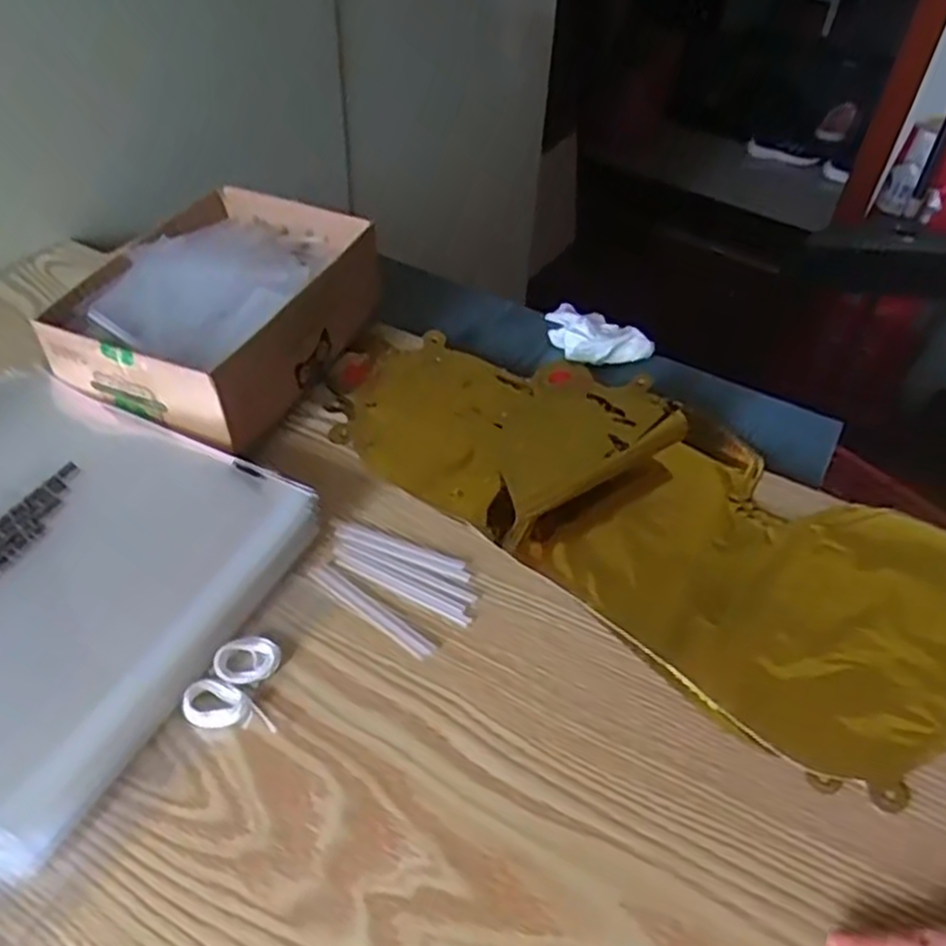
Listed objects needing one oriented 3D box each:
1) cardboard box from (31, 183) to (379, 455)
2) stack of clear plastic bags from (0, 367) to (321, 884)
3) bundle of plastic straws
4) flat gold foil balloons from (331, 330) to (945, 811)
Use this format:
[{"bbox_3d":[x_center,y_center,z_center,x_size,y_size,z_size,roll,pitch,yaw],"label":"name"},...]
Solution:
[{"bbox_3d":[-0.160,-0.103,0.512,0.148,0.072,0.189,17,47,13],"label":"cardboard box"},{"bbox_3d":[-0.229,0.049,0.395,0.226,0.030,0.209,21,48,16],"label":"stack of clear plastic bags"},{"bbox_3d":[-0.040,0.054,0.416,0.086,0.004,0.055,31,52,24],"label":"bundle of plastic straws"},{"bbox_3d":[0.105,0.012,0.458,0.409,0.032,0.185,32,52,25],"label":"flat gold foil balloons"}]

